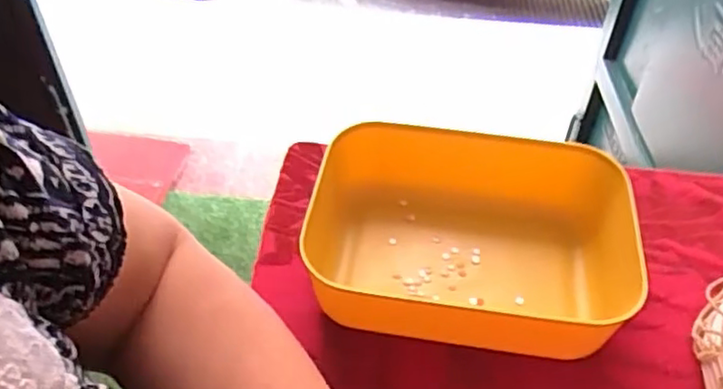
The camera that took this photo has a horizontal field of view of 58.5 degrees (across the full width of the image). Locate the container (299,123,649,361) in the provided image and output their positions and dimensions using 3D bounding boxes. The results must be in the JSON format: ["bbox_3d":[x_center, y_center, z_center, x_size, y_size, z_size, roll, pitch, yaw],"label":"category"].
[{"bbox_3d":[0.066,0.028,0.405,0.201,0.056,0.140,7,46,5],"label":"container"}]

